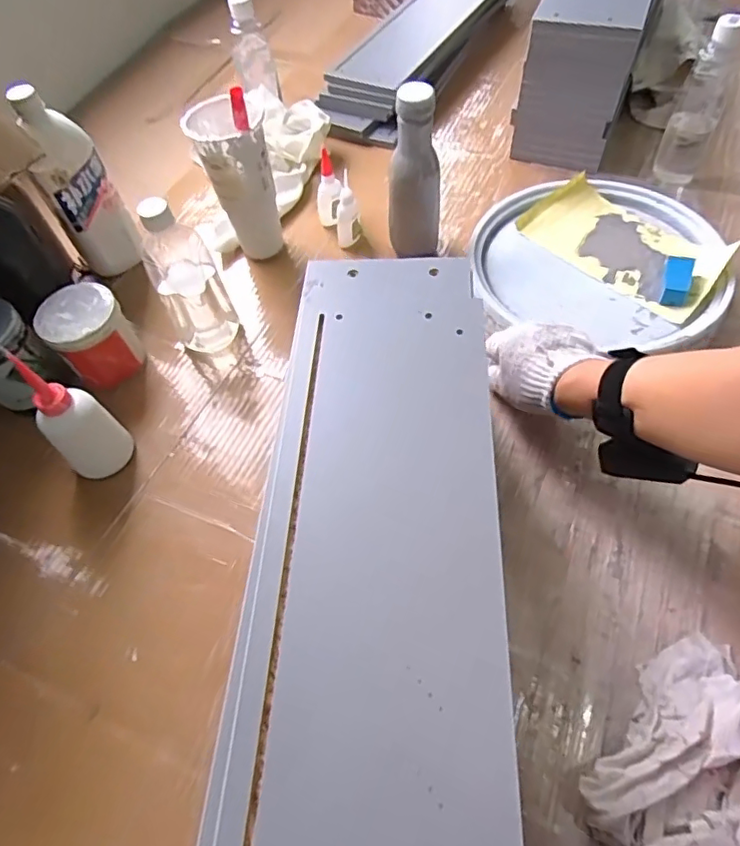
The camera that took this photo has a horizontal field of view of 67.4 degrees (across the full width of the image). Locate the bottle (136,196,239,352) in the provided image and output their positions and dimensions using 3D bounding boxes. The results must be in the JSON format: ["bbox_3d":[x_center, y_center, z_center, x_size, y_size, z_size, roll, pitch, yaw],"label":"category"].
[{"bbox_3d":[-0.200,-0.157,0.598,0.070,0.179,0.083,-24,58,-10],"label":"bottle"}]

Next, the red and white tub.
[{"bbox_3d":[-0.310,-0.097,0.616,0.083,0.083,0.080,-2,57,3],"label":"red and white tub"}]

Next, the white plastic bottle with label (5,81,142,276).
[{"bbox_3d":[-0.344,-0.274,0.653,0.082,0.197,0.063,-24,58,-10],"label":"white plastic bottle with label"}]

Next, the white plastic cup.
[{"bbox_3d":[-0.156,-0.280,0.674,0.078,0.182,0.082,-19,57,-8],"label":"white plastic cup"}]

